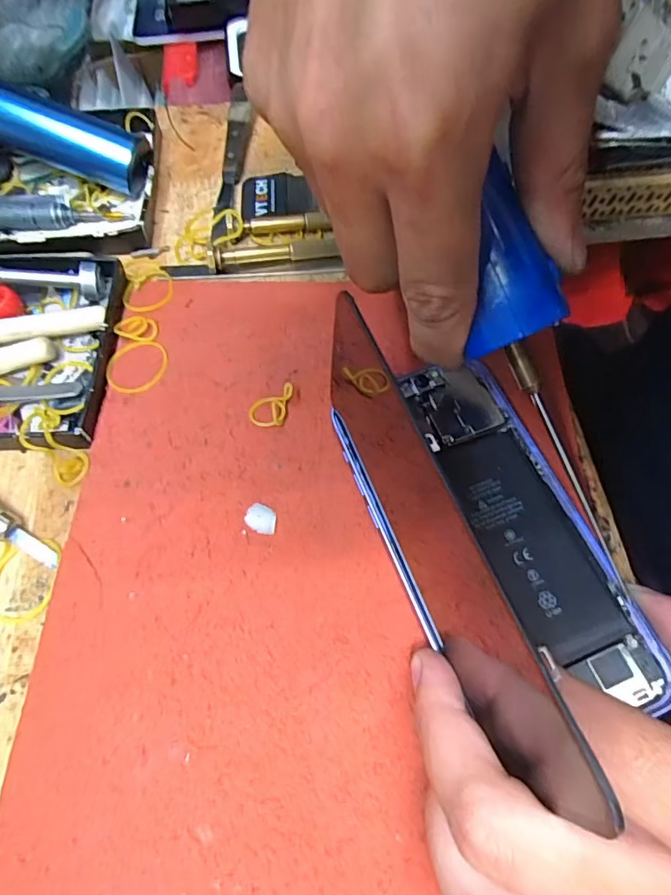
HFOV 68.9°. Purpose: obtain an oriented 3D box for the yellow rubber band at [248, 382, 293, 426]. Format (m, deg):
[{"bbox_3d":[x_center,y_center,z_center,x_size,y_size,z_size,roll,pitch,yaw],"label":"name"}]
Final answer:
[{"bbox_3d":[-0.029,-0.019,0.211,0.016,0.007,0.020,13,64,7],"label":"yellow rubber band"}]

